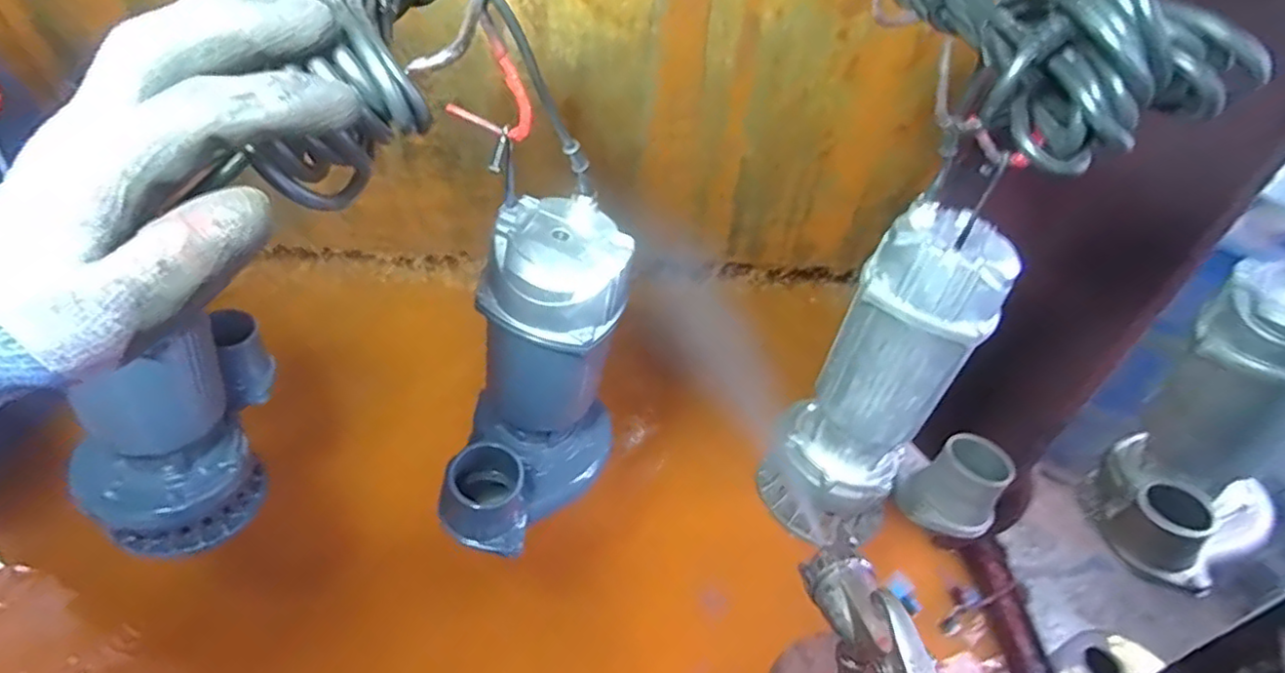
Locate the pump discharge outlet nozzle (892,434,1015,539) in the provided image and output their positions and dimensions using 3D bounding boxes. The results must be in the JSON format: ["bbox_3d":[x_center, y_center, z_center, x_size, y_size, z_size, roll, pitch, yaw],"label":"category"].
[{"bbox_3d":[0.349,0.165,0.716,0.096,0.076,0.095,33,51,27],"label":"pump discharge outlet nozzle"}]

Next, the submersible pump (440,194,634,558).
[{"bbox_3d":[-0.116,0.050,0.638,0.128,0.329,0.213,34,51,27],"label":"submersible pump"}]

